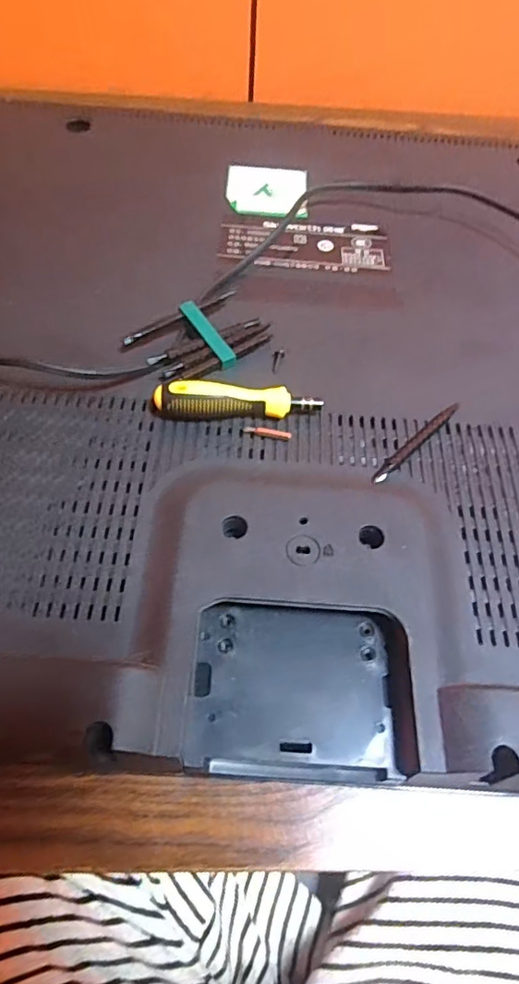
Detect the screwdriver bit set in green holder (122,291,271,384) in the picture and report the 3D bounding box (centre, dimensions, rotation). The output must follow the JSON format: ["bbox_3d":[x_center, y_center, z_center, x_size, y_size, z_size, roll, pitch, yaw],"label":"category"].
[{"bbox_3d":[-0.034,-0.095,0.348,0.079,0.015,0.050,-38,69,-23],"label":"screwdriver bit set in green holder"}]

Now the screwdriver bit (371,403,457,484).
[{"bbox_3d":[0.090,-0.030,0.324,0.008,0.007,0.079,41,65,19],"label":"screwdriver bit"}]

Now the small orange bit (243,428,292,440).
[{"bbox_3d":[0.005,-0.035,0.322,0.027,0.004,0.005,10,59,2],"label":"small orange bit"}]

